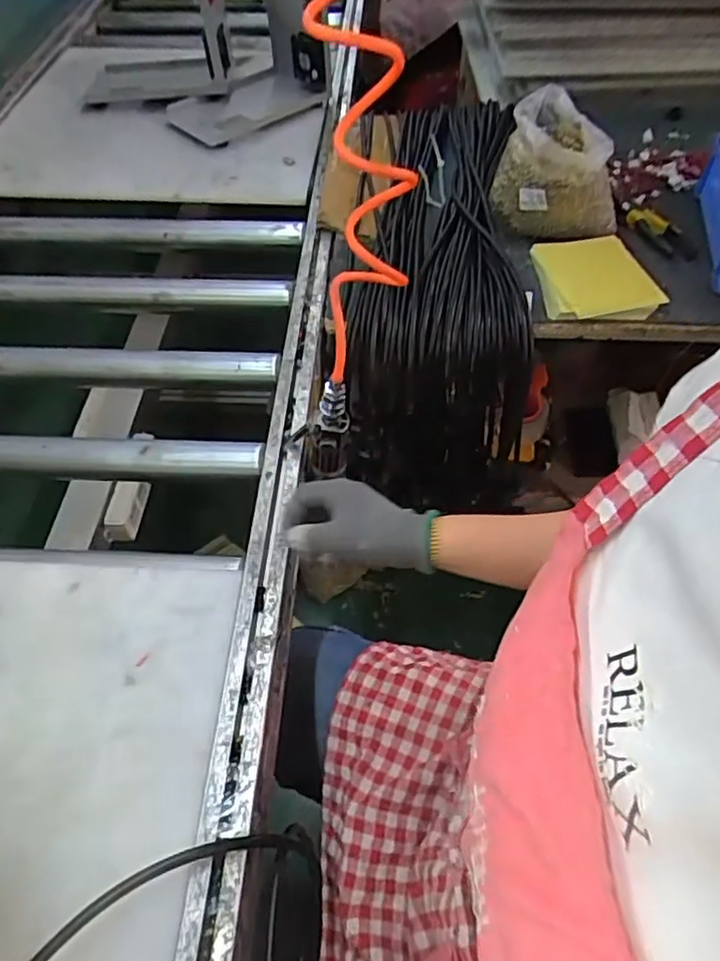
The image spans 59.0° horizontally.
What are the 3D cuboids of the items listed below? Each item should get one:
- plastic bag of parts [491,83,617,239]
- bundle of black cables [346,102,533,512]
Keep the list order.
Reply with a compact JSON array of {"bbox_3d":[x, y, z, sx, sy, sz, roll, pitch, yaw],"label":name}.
[{"bbox_3d":[0.295,-0.454,0.924,0.179,0.132,0.188,13,55,10],"label":"plastic bag of parts"},{"bbox_3d":[0.124,-0.304,0.981,0.254,0.243,0.656,1,81,1],"label":"bundle of black cables"}]

